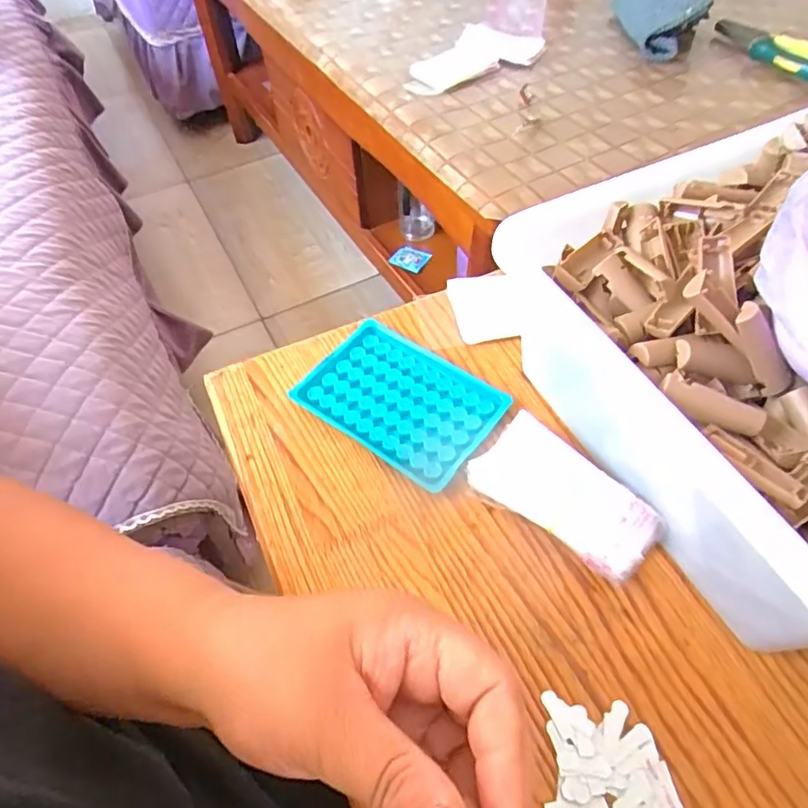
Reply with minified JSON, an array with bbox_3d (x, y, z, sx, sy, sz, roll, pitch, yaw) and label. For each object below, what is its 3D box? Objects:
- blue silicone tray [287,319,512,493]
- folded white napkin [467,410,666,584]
[{"bbox_3d":[-0.003,-0.001,0.405,0.132,0.016,0.091,30,59,23],"label":"blue silicone tray"},{"bbox_3d":[0.094,0.059,0.347,0.054,0.034,0.112,-38,60,-24],"label":"folded white napkin"}]

